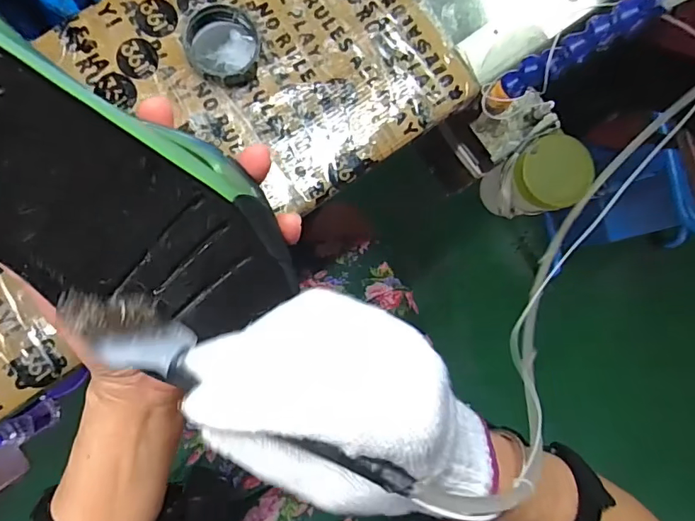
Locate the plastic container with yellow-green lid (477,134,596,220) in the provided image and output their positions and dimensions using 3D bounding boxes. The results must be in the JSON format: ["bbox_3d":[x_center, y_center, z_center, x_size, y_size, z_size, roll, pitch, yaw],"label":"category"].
[{"bbox_3d":[0.203,-0.087,0.513,0.088,0.073,0.073,-38,93,-7],"label":"plastic container with yellow-green lid"}]

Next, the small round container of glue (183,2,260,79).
[{"bbox_3d":[-0.106,-0.186,0.408,0.062,0.019,0.054,17,86,-6],"label":"small round container of glue"}]

